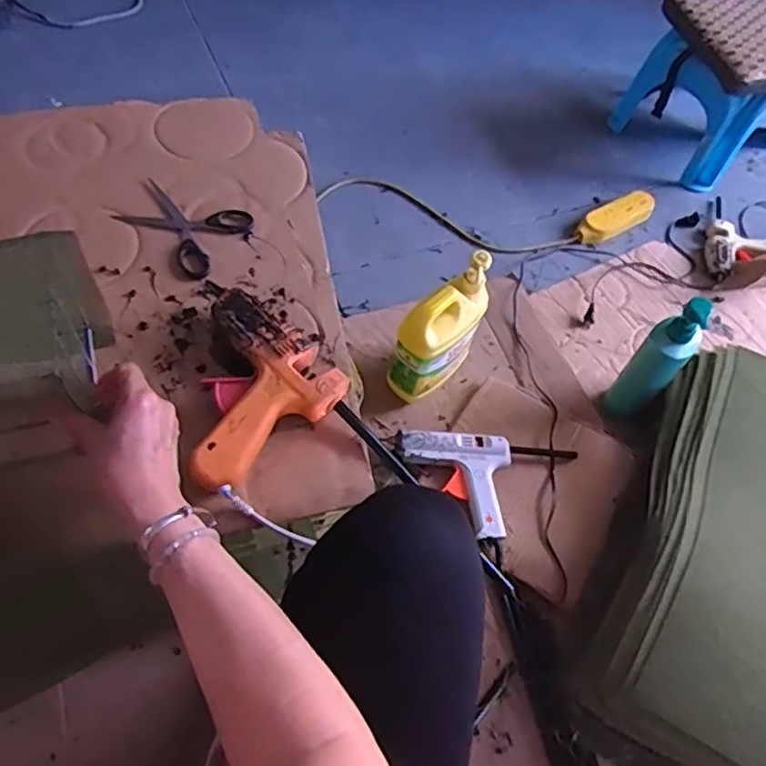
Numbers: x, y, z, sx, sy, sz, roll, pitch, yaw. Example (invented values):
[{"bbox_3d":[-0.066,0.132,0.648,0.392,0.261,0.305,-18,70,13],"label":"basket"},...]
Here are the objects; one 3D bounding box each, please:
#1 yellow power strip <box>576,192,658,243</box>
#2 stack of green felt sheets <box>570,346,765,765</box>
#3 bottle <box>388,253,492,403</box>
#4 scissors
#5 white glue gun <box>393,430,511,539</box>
[{"bbox_3d":[0.474,-0.337,1.287,0.196,0.030,0.066,-27,66,-22],"label":"yellow power strip"},{"bbox_3d":[0.506,0.234,0.851,0.361,0.192,0.601,28,60,10],"label":"stack of green felt sheets"},{"bbox_3d":[0.083,-0.063,0.952,0.067,0.253,0.147,41,62,16],"label":"bottle"},{"bbox_3d":[-0.231,-0.174,0.710,0.140,0.012,0.102,25,59,7],"label":"scissors"},{"bbox_3d":[0.106,0.151,0.926,0.172,0.037,0.161,3,59,-7],"label":"white glue gun"}]

